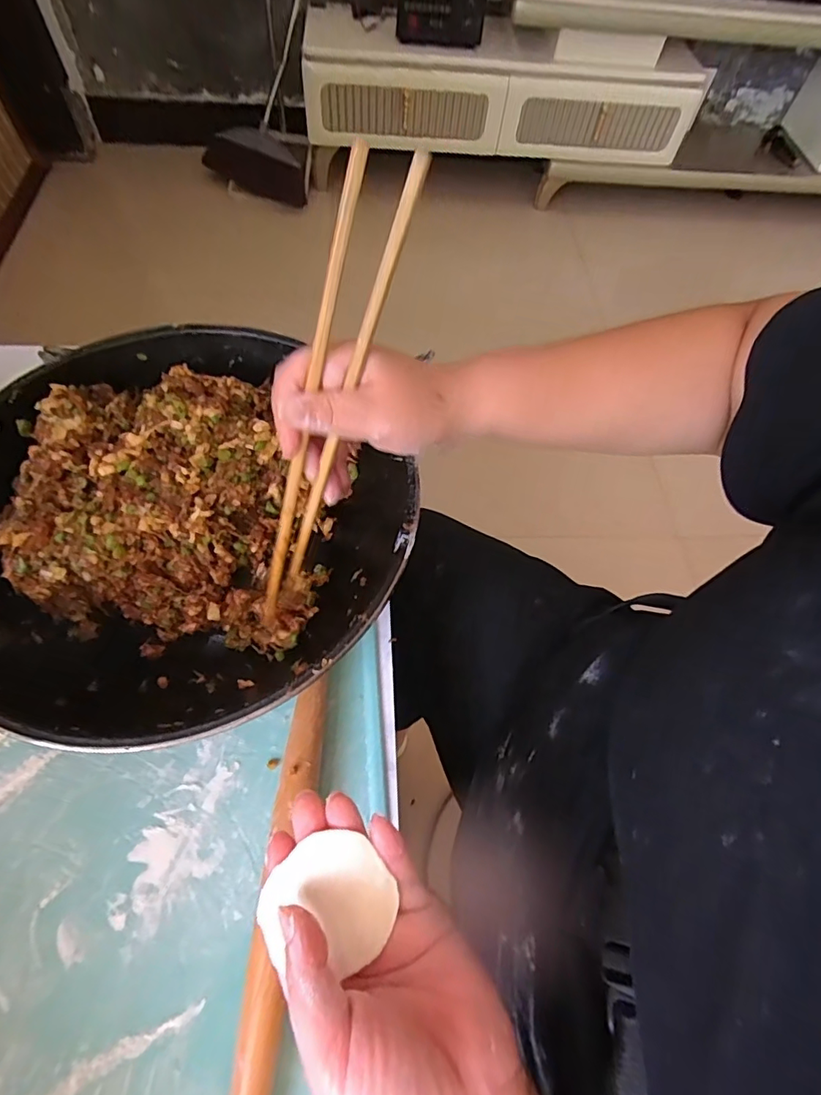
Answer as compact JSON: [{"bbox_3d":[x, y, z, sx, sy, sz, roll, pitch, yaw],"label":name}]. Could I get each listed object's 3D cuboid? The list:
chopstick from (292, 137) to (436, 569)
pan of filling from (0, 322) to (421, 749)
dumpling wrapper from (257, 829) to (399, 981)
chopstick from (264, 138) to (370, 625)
[{"bbox_3d":[-0.037,-0.073,0.272,0.008,0.235,0.008,36,37,14],"label":"chopstick"},{"bbox_3d":[-0.155,-0.012,0.374,0.301,0.110,0.300,9,62,0],"label":"pan of filling"},{"bbox_3d":[-0.037,0.158,0.222,0.057,0.011,0.051,-33,69,-20],"label":"dumpling wrapper"},{"bbox_3d":[-0.059,-0.059,0.278,0.008,0.267,0.005,25,31,9],"label":"chopstick"}]

